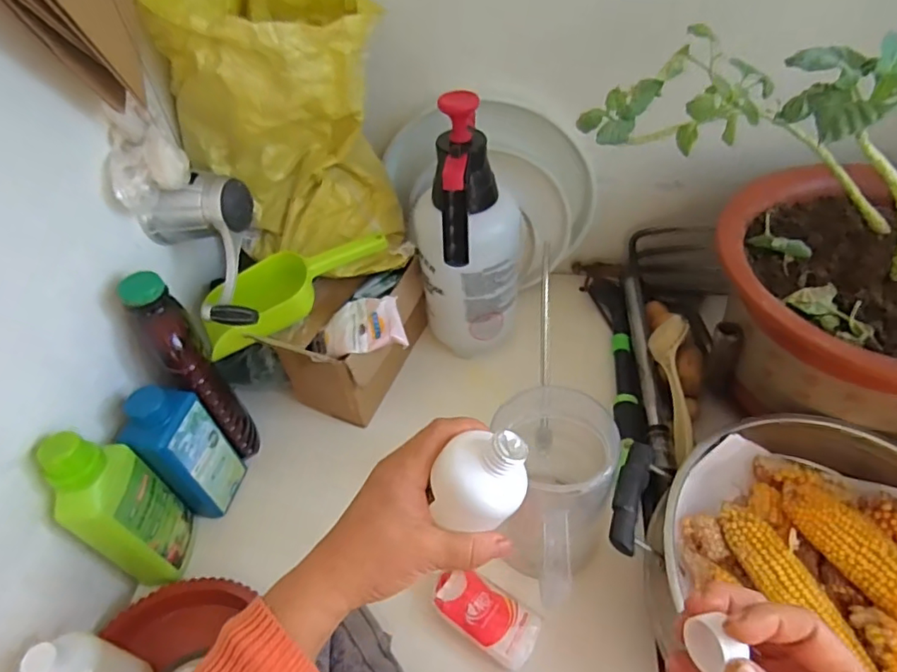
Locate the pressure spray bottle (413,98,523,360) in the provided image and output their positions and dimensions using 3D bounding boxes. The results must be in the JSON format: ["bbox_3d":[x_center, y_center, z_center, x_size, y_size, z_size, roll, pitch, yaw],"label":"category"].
[{"bbox_3d":[0.025,-0.111,0.638,0.115,0.296,0.115,0,49,6],"label":"pressure spray bottle"}]

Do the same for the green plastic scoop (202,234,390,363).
[{"bbox_3d":[-0.172,-0.057,0.618,0.210,0.053,0.062,-31,53,-20],"label":"green plastic scoop"}]

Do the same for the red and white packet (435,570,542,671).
[{"bbox_3d":[0.034,0.258,0.516,0.101,0.020,0.052,26,56,26],"label":"red and white packet"}]

